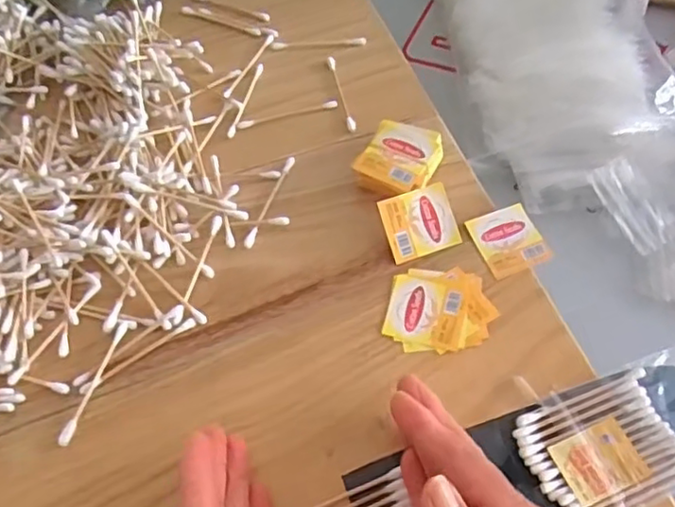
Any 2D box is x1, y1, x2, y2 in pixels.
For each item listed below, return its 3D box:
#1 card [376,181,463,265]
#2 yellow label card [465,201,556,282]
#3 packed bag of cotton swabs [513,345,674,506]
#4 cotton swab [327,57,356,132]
[{"bbox_3d":[0.050,-0.019,0.382,0.043,0.004,0.039,-18,90,-9],"label":"card"},{"bbox_3d":[0.104,-0.008,0.384,0.039,0.004,0.042,-20,61,-8],"label":"yellow label card"},{"bbox_3d":[0.154,0.089,0.319,0.120,0.010,0.063,-19,57,-9],"label":"packed bag of cotton swabs"},{"bbox_3d":[0.003,-0.115,0.453,0.006,0.006,0.073,-12,57,-5],"label":"cotton swab"}]

